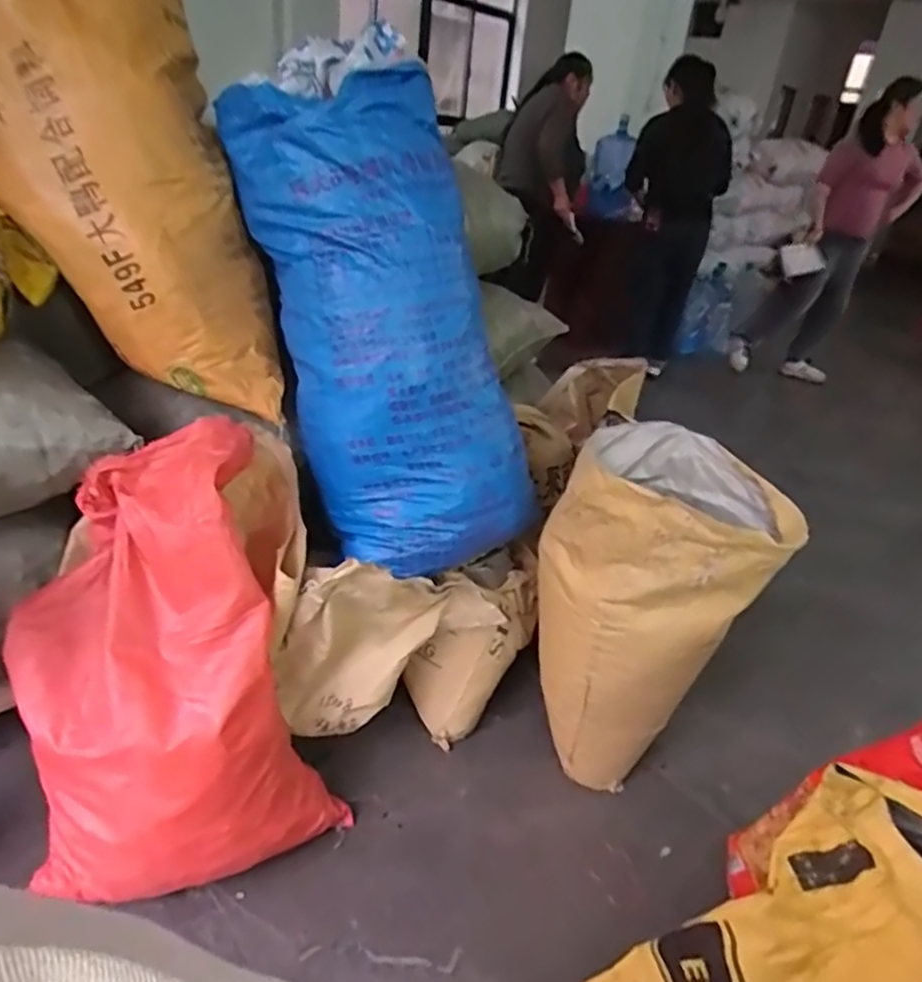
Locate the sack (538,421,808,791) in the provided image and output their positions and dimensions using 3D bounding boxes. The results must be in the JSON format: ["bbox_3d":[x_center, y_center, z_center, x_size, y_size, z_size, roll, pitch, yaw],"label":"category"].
[{"bbox_3d":[0.348,0.227,1.270,0.329,0.605,0.321,-7,32,-23],"label":"sack"}]

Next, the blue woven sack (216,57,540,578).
[{"bbox_3d":[-0.133,-0.289,1.171,0.296,0.900,0.303,-4,16,43],"label":"blue woven sack"}]

